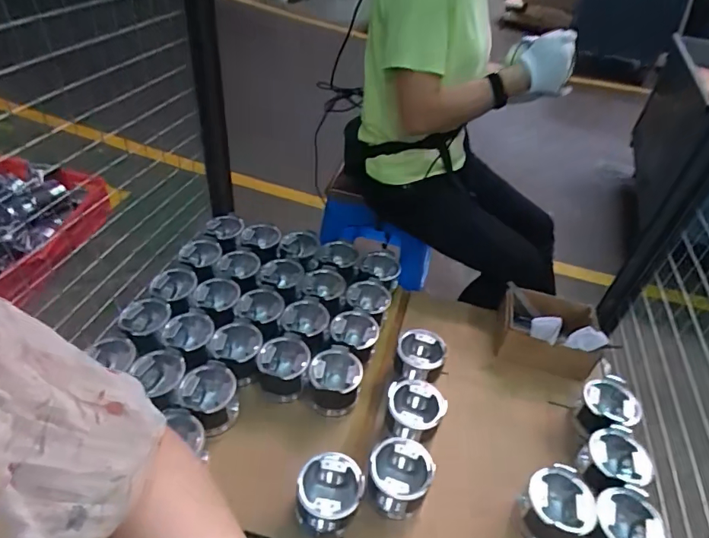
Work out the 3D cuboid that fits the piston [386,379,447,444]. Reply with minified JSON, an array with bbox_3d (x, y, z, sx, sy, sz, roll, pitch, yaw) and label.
[{"bbox_3d":[0.107,0.256,0.828,0.100,0.064,0.102,21,43,17],"label":"piston"}]

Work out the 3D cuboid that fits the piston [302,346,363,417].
[{"bbox_3d":[-0.035,0.212,0.875,0.095,0.089,0.104,4,40,-3],"label":"piston"}]

